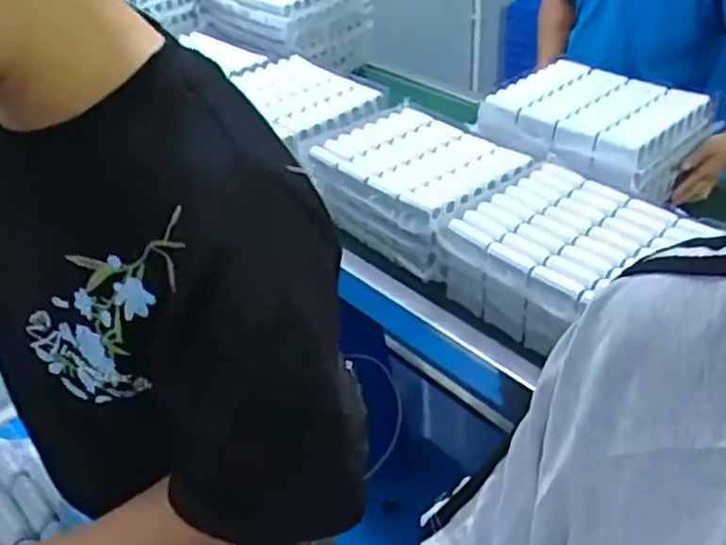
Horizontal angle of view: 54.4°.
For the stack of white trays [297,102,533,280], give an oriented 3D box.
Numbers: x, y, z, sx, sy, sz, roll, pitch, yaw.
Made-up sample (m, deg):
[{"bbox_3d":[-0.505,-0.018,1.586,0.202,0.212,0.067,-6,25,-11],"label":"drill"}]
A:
[{"bbox_3d":[0.072,-0.182,1.308,0.396,0.114,0.300,28,48,34],"label":"stack of white trays"}]

